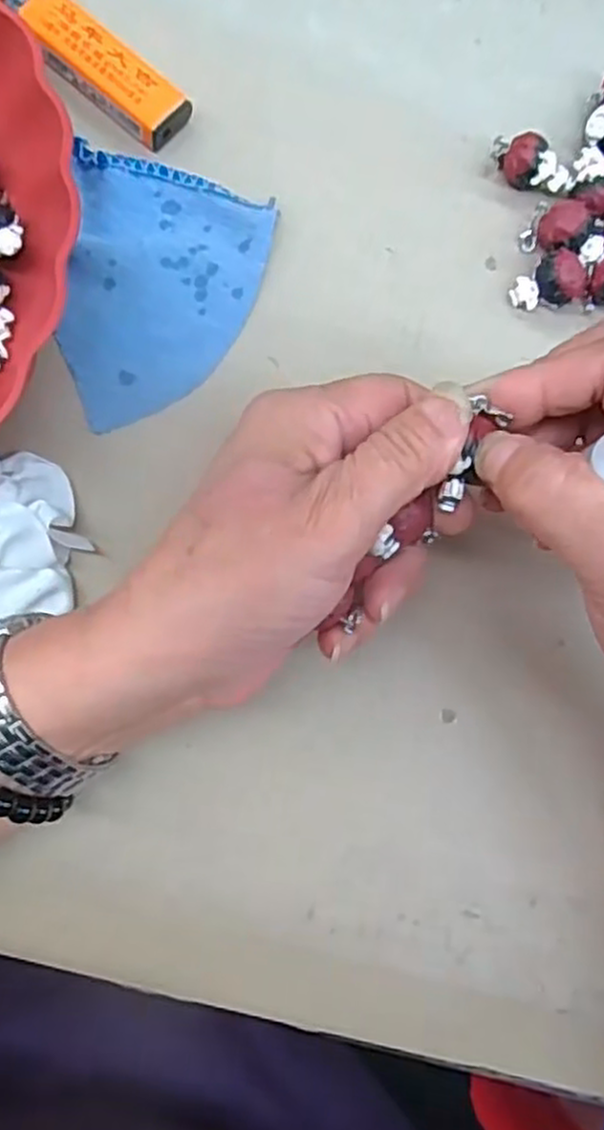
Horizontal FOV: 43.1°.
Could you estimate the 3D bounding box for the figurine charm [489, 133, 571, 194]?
[{"bbox_3d":[0.093,-0.164,0.314,0.033,0.016,0.016,28,82,-4],"label":"figurine charm"}]

